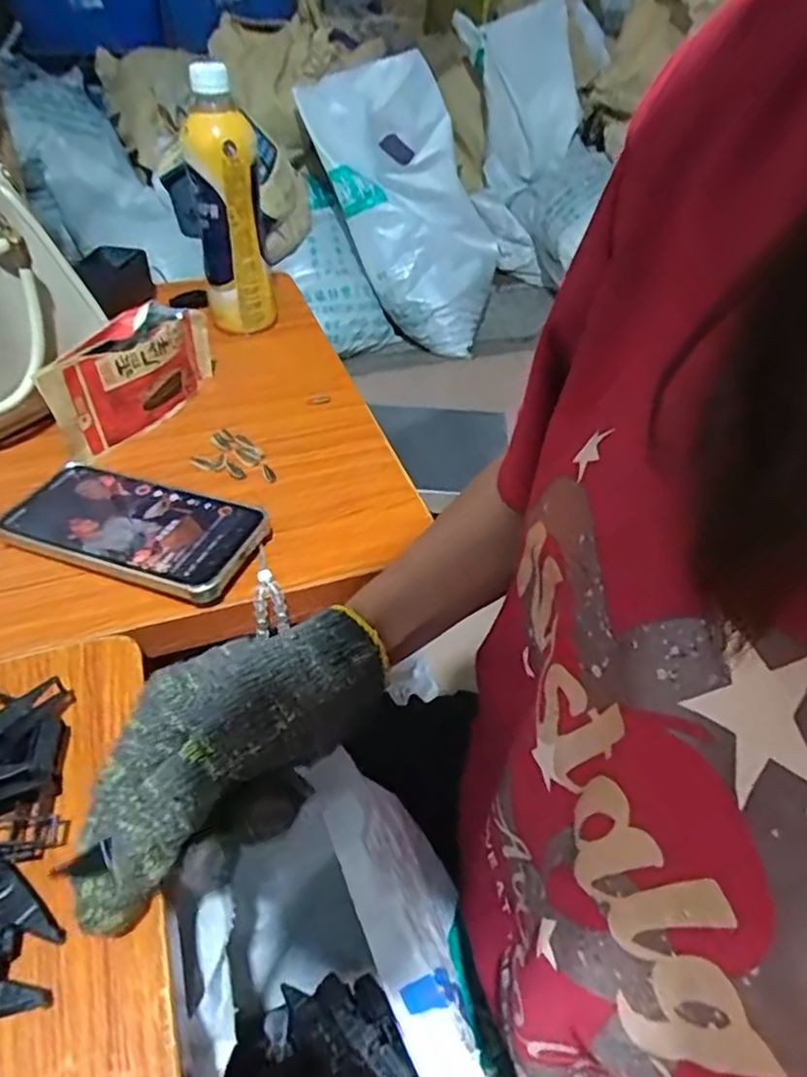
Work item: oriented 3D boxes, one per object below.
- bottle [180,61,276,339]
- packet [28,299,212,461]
[{"bbox_3d":[-0.159,-0.295,0.613,0.061,0.222,0.056,-7,44,-10],"label":"bottle"},{"bbox_3d":[-0.213,-0.128,0.529,0.031,0.084,0.153,18,45,15],"label":"packet"}]

